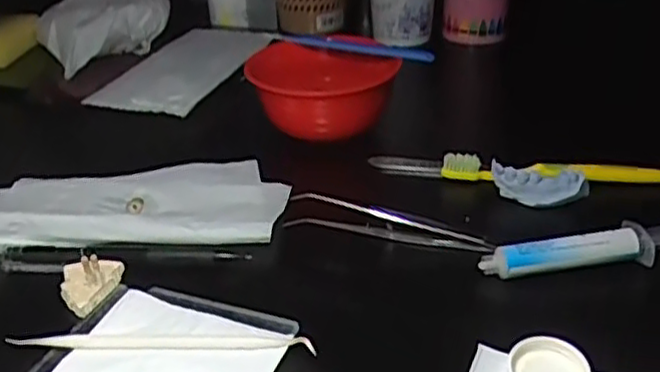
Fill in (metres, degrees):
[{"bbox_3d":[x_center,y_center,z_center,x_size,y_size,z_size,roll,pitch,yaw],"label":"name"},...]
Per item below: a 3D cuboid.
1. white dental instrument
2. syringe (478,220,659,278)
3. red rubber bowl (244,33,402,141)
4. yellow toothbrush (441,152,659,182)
[{"bbox_3d":[-0.076,0.071,0.322,0.137,0.005,0.008,1,31,3],"label":"white dental instrument"},{"bbox_3d":[0.146,0.031,0.361,0.134,0.018,0.017,-5,31,-7],"label":"syringe"},{"bbox_3d":[-0.005,-0.069,0.515,0.105,0.061,0.095,0,31,1],"label":"red rubber bowl"},{"bbox_3d":[0.147,-0.006,0.437,0.151,0.021,0.018,4,31,8],"label":"yellow toothbrush"}]

